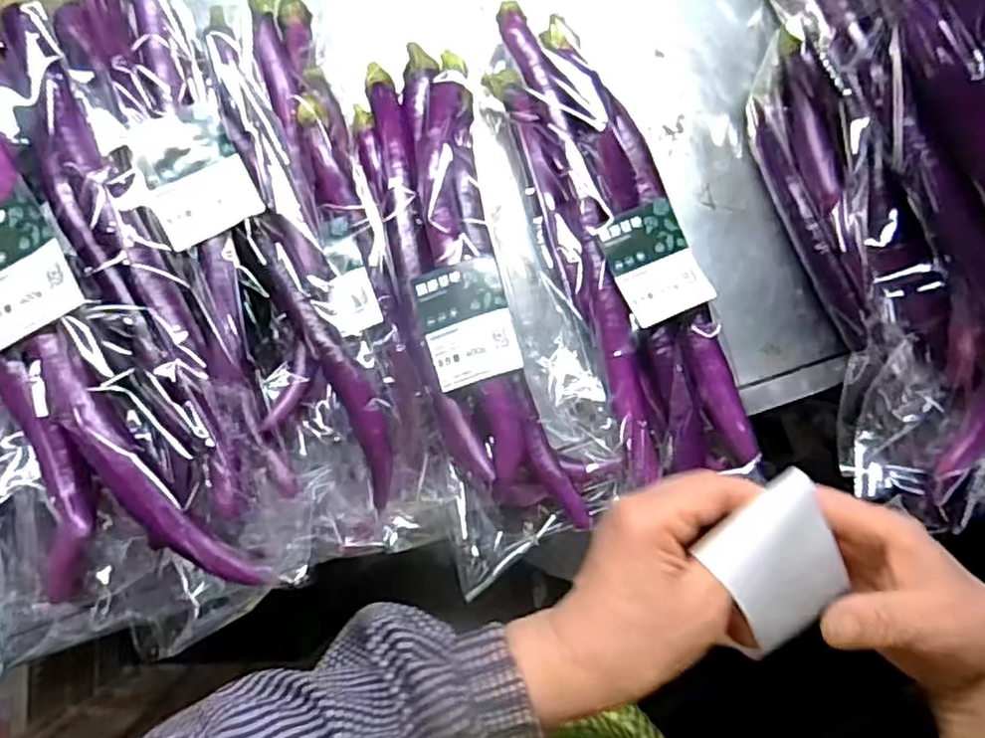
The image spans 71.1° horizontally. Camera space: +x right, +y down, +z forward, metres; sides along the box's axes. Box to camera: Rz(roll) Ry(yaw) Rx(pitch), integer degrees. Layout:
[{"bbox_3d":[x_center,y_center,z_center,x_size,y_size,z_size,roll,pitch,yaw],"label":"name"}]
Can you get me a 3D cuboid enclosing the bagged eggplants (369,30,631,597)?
[{"bbox_3d":[0.001,-0.052,0.488,0.120,0.070,0.372,-11,85,-5],"label":"bagged eggplants"}]

